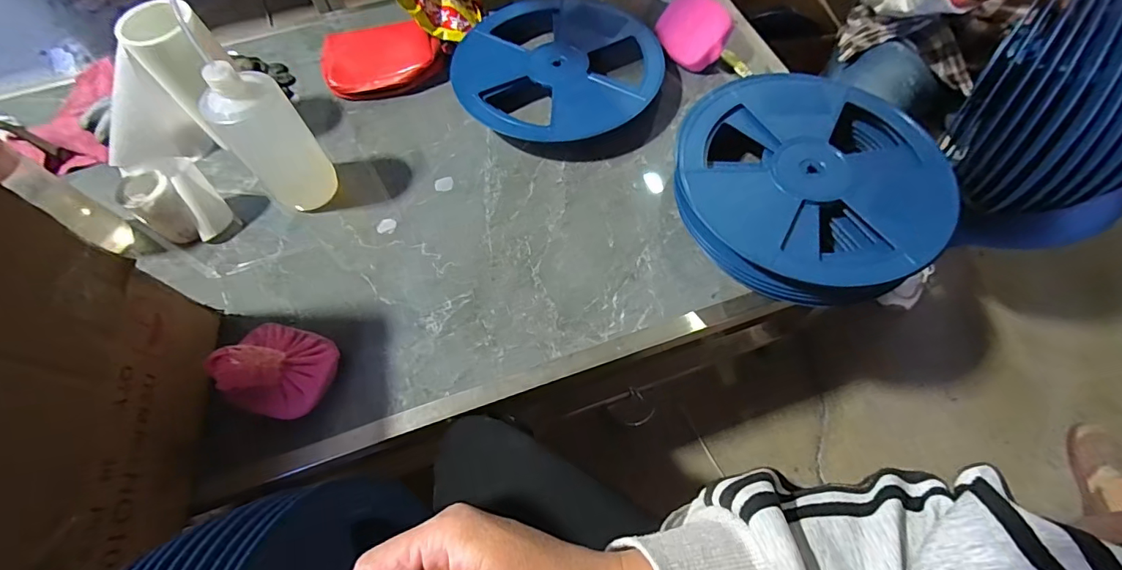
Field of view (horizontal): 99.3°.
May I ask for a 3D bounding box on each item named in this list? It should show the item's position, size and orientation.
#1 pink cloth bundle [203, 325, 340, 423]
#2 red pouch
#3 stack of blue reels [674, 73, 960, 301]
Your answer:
[{"bbox_3d":[-0.318,0.089,0.527,0.100,0.096,0.099,-1,64,1],"label":"pink cloth bundle"},{"bbox_3d":[-0.291,-0.369,0.780,0.195,0.035,0.135,-8,64,-2],"label":"red pouch"},{"bbox_3d":[0.309,-0.131,0.621,0.302,0.084,0.313,-37,69,-16],"label":"stack of blue reels"}]

